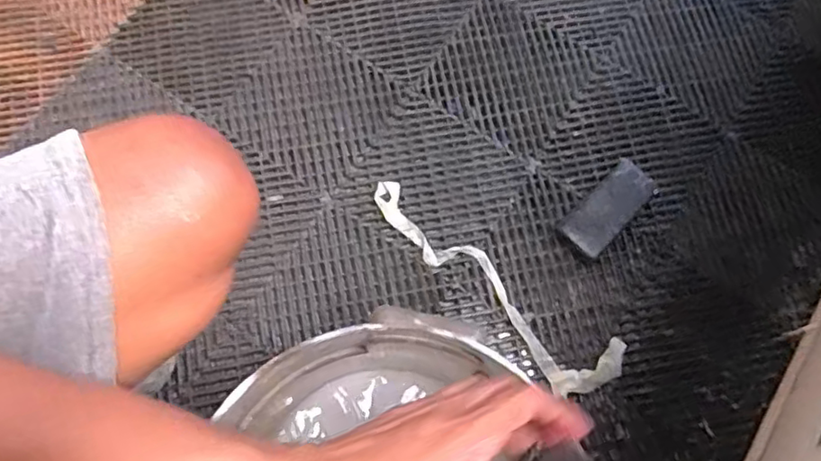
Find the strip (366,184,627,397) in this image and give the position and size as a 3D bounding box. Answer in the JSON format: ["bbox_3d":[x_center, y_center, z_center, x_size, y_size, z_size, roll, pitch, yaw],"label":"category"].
[{"bbox_3d":[0.106,0.066,0.801,0.386,0.012,0.098,42,77,9],"label":"strip"}]

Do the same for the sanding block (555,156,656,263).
[{"bbox_3d":[0.264,-0.027,0.822,0.138,0.031,0.063,-44,80,-12],"label":"sanding block"}]

